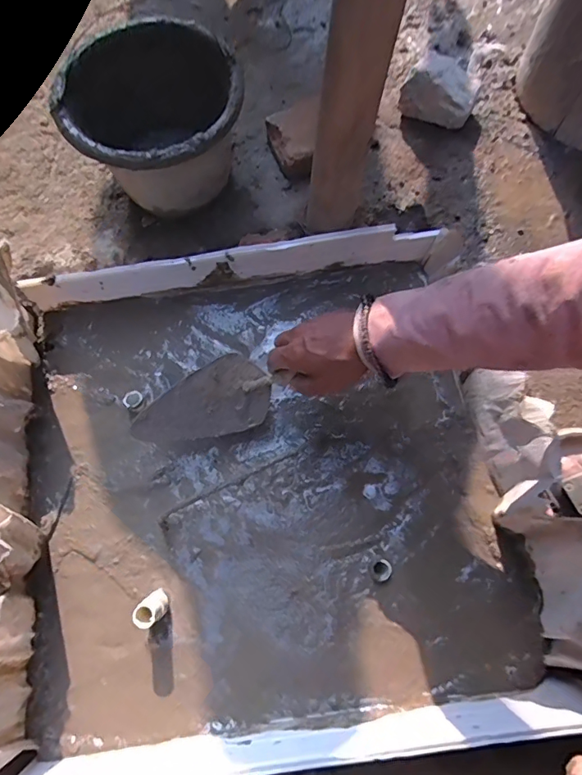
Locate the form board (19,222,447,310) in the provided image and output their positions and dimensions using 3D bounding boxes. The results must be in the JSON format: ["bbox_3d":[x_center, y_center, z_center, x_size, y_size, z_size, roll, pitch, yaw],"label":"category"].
[{"bbox_3d":[-0.075,-0.157,0.611,0.528,0.072,0.022,-7,70,-1],"label":"form board"}]

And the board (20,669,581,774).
[{"bbox_3d":[0.015,0.333,0.434,0.545,0.067,0.011,-9,86,0],"label":"board"}]

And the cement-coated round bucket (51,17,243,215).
[{"bbox_3d":[-0.168,-0.343,0.636,0.215,0.160,0.234,-11,70,-2],"label":"cement-coated round bucket"}]

